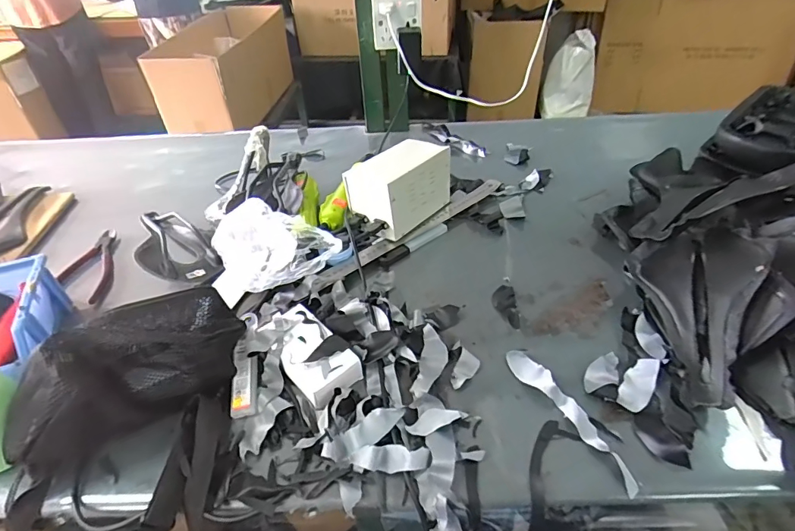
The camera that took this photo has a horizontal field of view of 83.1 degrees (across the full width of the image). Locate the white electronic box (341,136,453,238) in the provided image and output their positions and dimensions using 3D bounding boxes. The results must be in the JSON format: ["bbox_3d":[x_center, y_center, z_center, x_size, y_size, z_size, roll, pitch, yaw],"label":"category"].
[{"bbox_3d":[0.006,-0.128,0.702,0.100,0.094,0.156,28,50,30],"label":"white electronic box"}]

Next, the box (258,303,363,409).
[{"bbox_3d":[-0.101,0.095,0.506,0.064,0.031,0.131,-31,49,-28],"label":"box"}]

